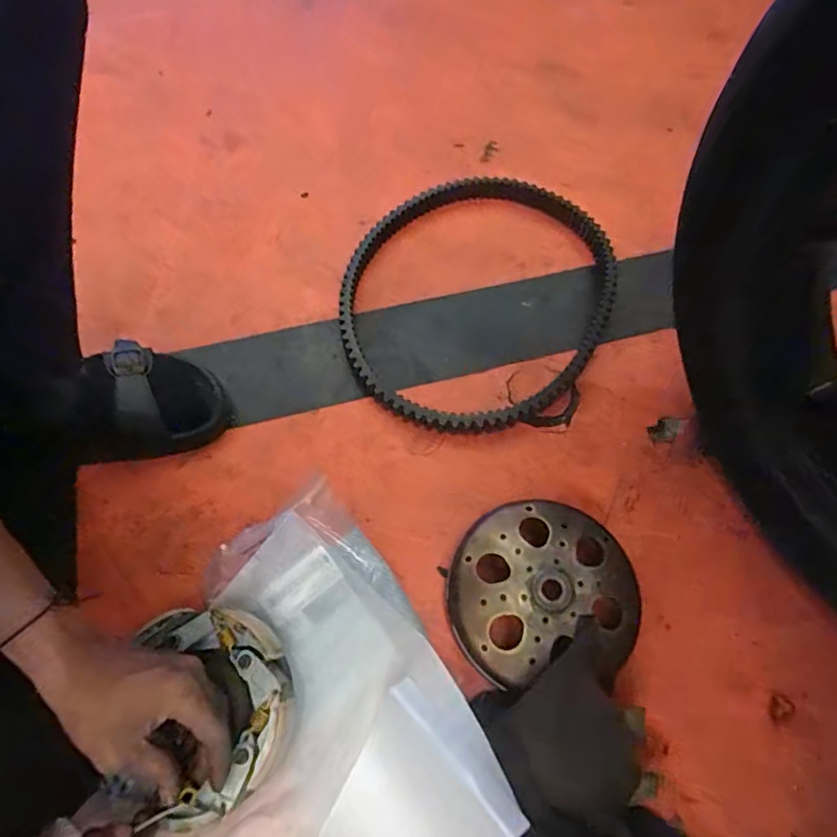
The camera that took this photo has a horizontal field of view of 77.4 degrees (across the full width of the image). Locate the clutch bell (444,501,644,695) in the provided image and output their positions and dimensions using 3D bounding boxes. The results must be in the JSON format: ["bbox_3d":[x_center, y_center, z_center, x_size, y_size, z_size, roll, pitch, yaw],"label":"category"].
[{"bbox_3d":[0.101,0.142,0.430,0.149,0.049,0.136,0,66,-2],"label":"clutch bell"}]

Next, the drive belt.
[{"bbox_3d":[0.064,-0.142,0.572,0.282,0.027,0.338,25,67,9],"label":"drive belt"}]

